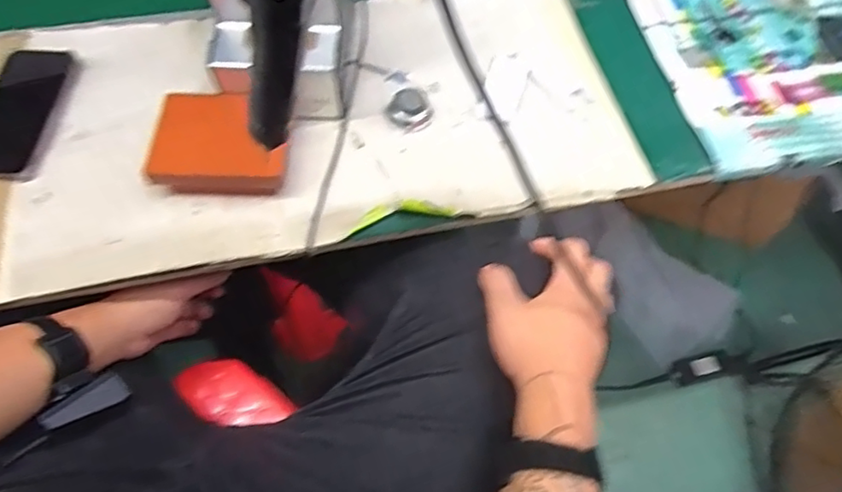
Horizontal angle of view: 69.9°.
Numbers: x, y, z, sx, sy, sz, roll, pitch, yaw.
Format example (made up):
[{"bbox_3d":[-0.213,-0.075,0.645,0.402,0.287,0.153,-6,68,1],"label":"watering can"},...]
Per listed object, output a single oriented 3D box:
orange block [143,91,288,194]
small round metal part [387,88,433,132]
[{"bbox_3d":[-0.201,-0.105,0.612,0.131,0.032,0.103,1,59,-2],"label":"orange block"},{"bbox_3d":[-0.010,-0.148,0.652,0.043,0.020,0.043,1,59,-2],"label":"small round metal part"}]

